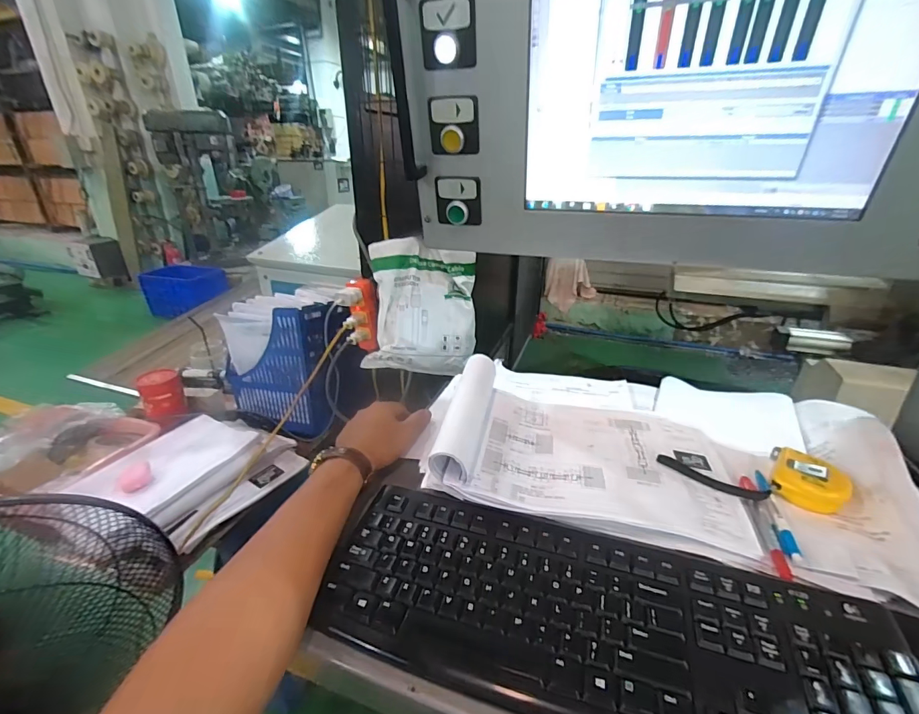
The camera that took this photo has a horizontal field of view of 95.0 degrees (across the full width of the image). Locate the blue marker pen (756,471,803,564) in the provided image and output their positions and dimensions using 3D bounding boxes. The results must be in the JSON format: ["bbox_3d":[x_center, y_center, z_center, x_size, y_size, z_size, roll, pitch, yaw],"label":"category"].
[{"bbox_3d":[0.312,0.150,0.417,0.013,0.013,0.131,10,28,20],"label":"blue marker pen"}]

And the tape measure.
[{"bbox_3d":[0.313,0.131,0.445,0.176,0.032,0.080,-4,27,-9],"label":"tape measure"}]

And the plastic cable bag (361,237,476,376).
[{"bbox_3d":[-0.068,-0.089,0.809,0.210,0.241,0.048,4,0,-10],"label":"plastic cable bag"}]

